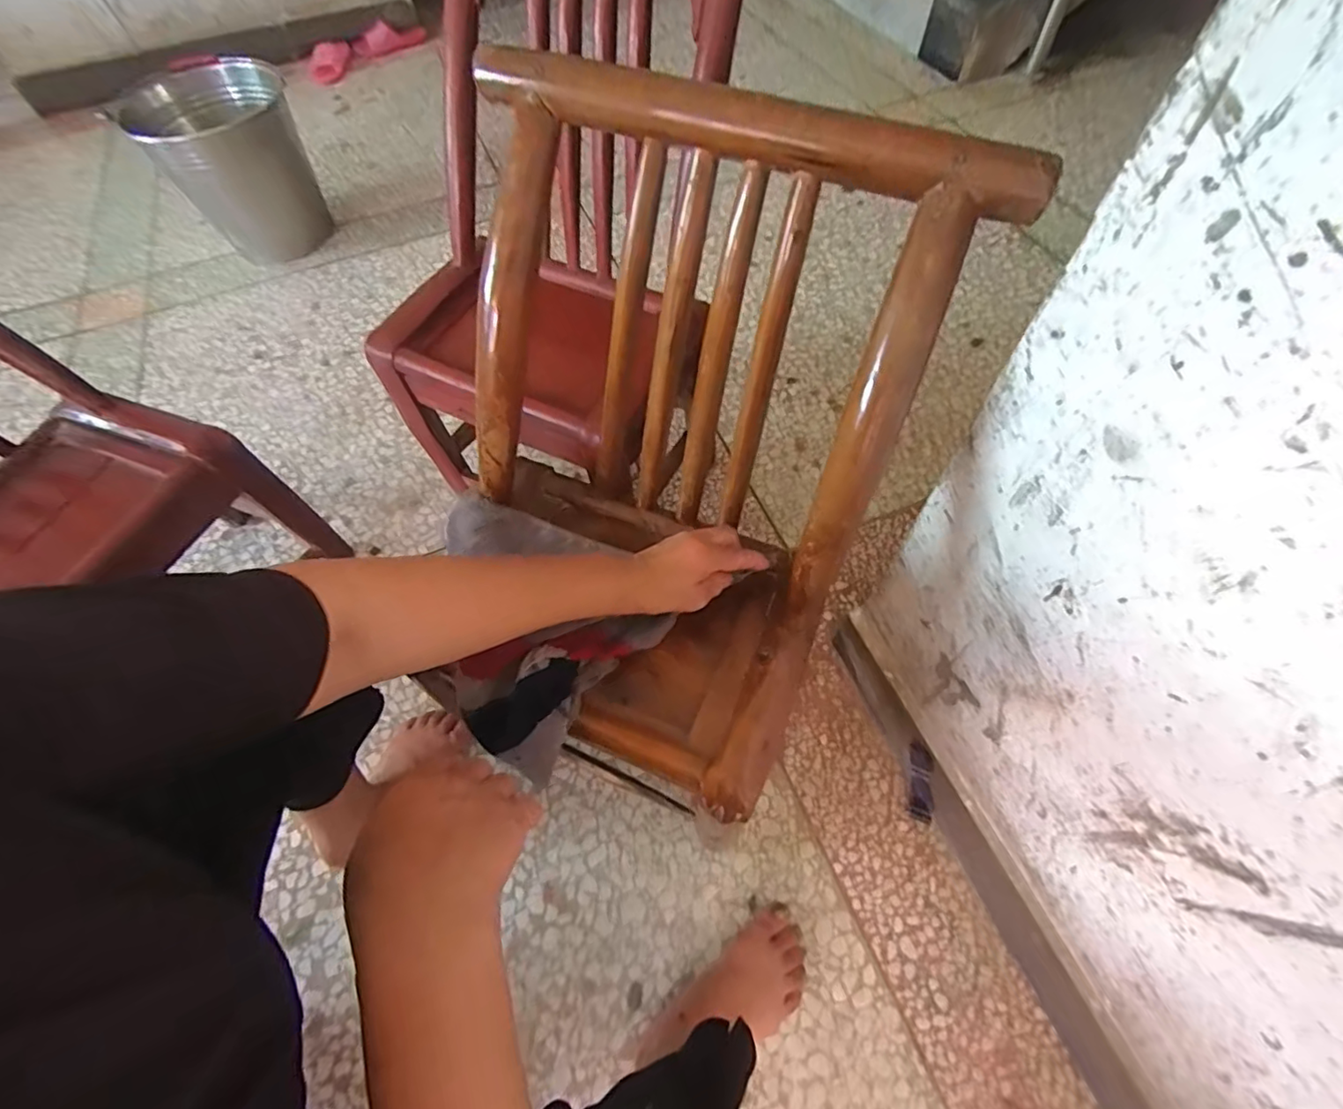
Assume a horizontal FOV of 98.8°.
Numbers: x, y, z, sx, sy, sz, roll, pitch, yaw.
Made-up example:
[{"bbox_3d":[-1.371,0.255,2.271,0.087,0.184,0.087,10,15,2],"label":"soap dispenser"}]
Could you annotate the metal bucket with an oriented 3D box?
[{"bbox_3d":[-0.949,-0.864,1.292,0.288,0.304,0.302,-24,62,-10],"label":"metal bucket"}]

